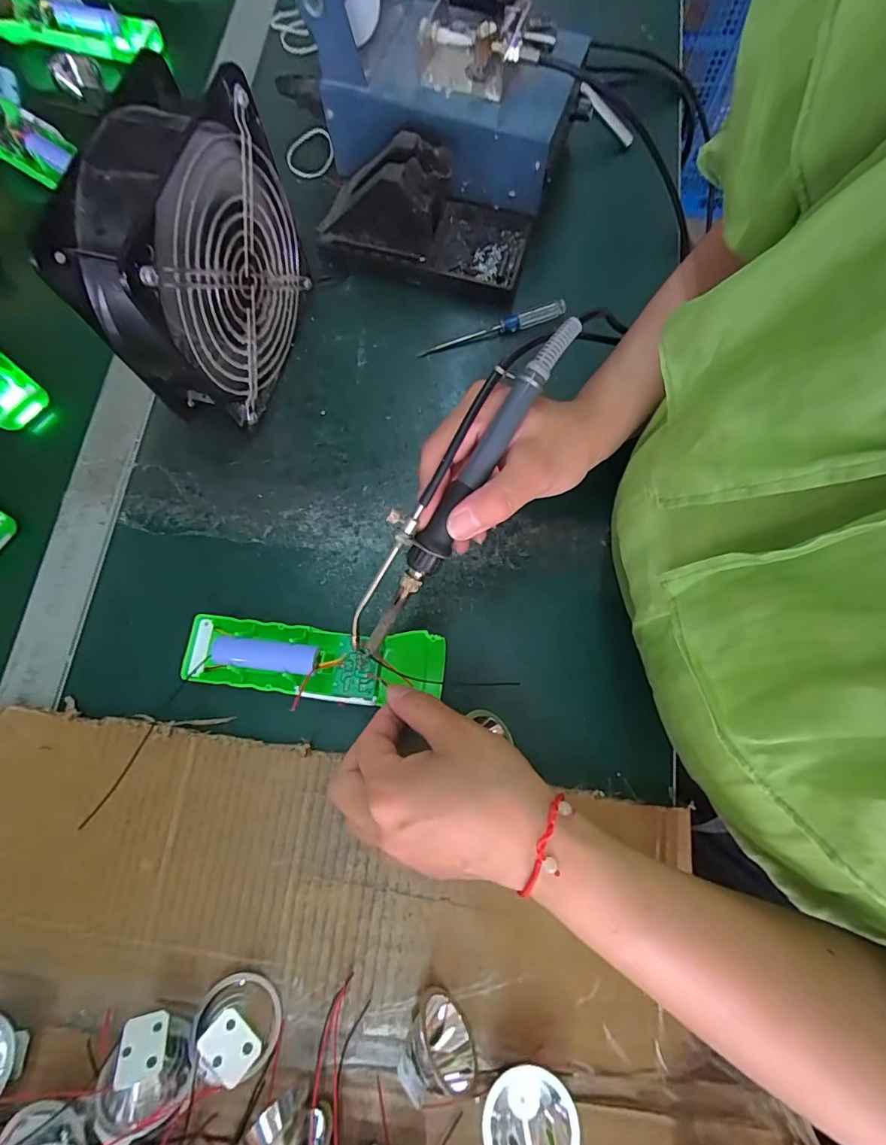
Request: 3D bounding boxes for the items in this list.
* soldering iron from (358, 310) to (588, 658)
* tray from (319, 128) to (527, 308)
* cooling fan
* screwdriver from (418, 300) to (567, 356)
[{"bbox_3d":[0.005,-0.043,0.261,0.030,0.029,0.202,34,100,10],"label":"soldering iron"},{"bbox_3d":[-0.018,-0.279,0.374,0.169,0.072,0.085,15,77,5],"label":"tray"},{"bbox_3d":[-0.153,-0.192,0.313,0.065,0.149,0.152,16,77,6],"label":"cooling fan"},{"bbox_3d":[0.038,-0.192,0.378,0.119,0.011,0.010,-16,76,-2],"label":"screwdriver"}]

